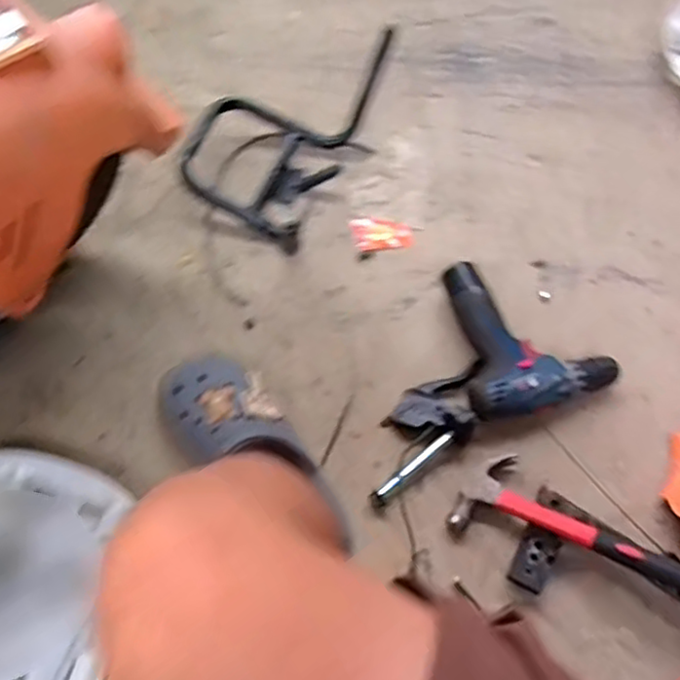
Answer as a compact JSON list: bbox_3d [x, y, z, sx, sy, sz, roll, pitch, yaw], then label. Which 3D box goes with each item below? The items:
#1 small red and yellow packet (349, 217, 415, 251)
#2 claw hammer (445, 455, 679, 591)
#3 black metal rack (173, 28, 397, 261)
[{"bbox_3d":[0.056,-0.141,0.900,0.077,0.005,0.050,-8,65,-8],"label":"small red and yellow packet"},{"bbox_3d":[0.251,0.197,0.682,0.269,0.029,0.096,19,63,25],"label":"claw hammer"},{"bbox_3d":[-0.089,-0.254,0.868,0.206,0.127,0.313,20,64,6],"label":"black metal rack"}]

